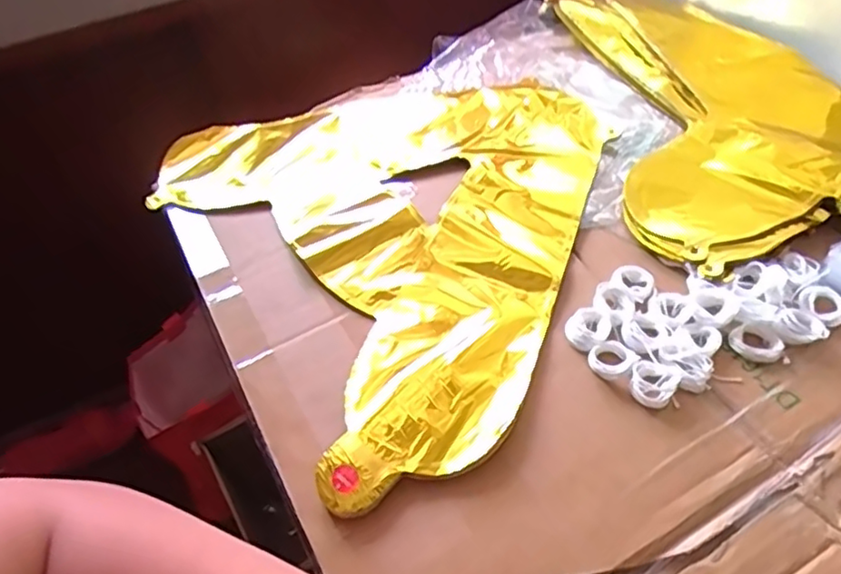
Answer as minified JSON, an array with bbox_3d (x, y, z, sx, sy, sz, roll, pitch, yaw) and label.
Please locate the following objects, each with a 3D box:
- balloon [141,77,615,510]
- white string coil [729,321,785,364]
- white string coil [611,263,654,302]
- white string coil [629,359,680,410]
[{"bbox_3d":[0.006,-0.067,0.502,0.343,0.014,0.378,-29,53,-19],"label":"balloon"},{"bbox_3d":[0.211,0.034,0.398,0.024,0.009,0.029,-36,56,-23],"label":"white string coil"},{"bbox_3d":[0.146,-0.004,0.433,0.027,0.004,0.029,-2,50,3],"label":"white string coil"},{"bbox_3d":[0.141,0.059,0.386,0.026,0.013,0.027,-2,50,3],"label":"white string coil"}]

